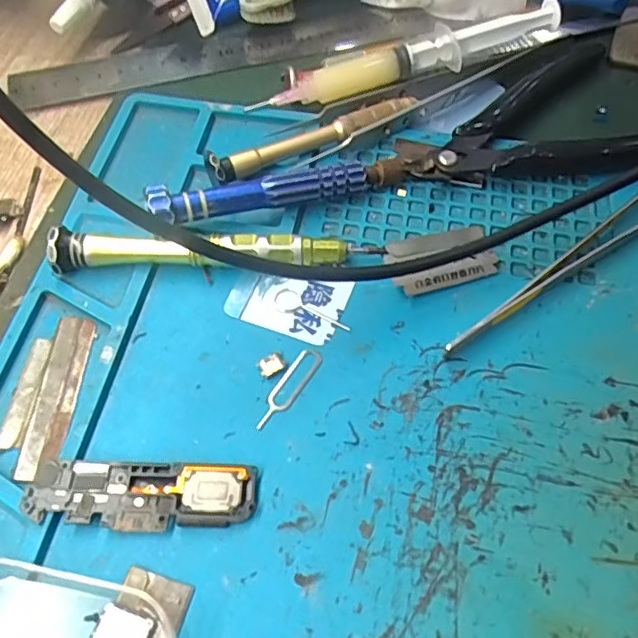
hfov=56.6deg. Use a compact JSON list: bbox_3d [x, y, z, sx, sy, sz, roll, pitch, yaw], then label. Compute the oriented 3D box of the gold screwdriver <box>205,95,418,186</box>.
[{"bbox_3d":[-0.002,-0.075,0.237,0.092,0.009,0.011,-26,62,-14],"label":"gold screwdriver"}]

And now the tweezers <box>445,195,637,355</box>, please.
[{"bbox_3d":[0.097,-0.022,0.215,0.128,0.008,0.015,-34,64,-18],"label":"tweezers"}]

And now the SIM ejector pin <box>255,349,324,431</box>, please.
[{"bbox_3d":[-0.010,0.023,0.195,0.008,0.004,0.032,30,64,14],"label":"SIM ejector pin"}]

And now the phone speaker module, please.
[{"bbox_3d":[-0.052,0.052,0.175,0.065,0.006,0.019,1,59,1],"label":"phone speaker module"}]

